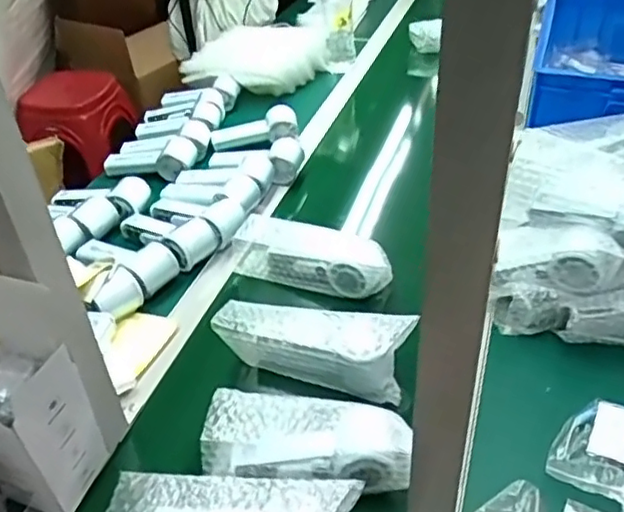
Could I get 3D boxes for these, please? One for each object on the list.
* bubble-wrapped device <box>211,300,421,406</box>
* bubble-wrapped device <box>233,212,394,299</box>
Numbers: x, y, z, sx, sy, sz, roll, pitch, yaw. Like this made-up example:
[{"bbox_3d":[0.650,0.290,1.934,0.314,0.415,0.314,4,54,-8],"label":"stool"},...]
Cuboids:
[{"bbox_3d":[0.004,0.096,0.713,0.203,0.072,0.068,9,42,17],"label":"bubble-wrapped device"},{"bbox_3d":[-0.001,0.003,0.845,0.207,0.064,0.065,13,44,21],"label":"bubble-wrapped device"}]

